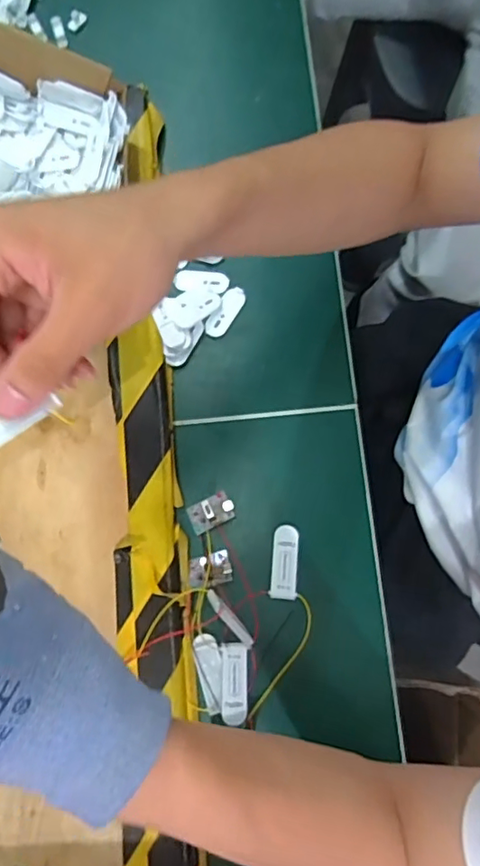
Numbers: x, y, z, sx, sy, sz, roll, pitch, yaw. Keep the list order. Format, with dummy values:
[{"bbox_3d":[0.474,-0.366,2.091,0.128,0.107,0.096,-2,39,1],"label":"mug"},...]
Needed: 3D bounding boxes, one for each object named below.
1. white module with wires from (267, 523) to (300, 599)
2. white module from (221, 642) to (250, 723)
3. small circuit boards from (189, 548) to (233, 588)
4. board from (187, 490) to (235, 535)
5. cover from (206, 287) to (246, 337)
[{"bbox_3d":[0.037,0.105,0.445,0.022,0.006,0.057,6,75,1],"label":"white module with wires"},{"bbox_3d":[-0.004,0.192,0.420,0.020,0.004,0.056,0,75,-1],"label":"white module"},{"bbox_3d":[-0.024,0.110,0.441,0.034,0.004,0.026,-11,76,-4],"label":"small circuit boards"},{"bbox_3d":[-0.024,0.065,0.453,0.037,0.005,0.025,-24,77,-7],"label":"board"},{"bbox_3d":[-0.013,-0.108,0.491,0.020,0.004,0.049,32,85,-8],"label":"cover"}]

